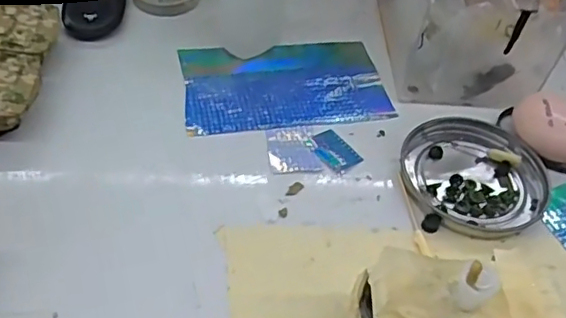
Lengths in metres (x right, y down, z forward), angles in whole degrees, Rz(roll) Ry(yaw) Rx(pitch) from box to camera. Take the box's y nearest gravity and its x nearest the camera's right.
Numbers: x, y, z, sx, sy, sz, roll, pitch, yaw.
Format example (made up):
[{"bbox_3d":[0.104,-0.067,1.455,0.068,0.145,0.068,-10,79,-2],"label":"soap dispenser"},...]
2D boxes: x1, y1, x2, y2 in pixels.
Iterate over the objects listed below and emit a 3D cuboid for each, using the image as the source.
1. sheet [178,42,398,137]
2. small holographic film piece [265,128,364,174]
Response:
[{"bbox_3d":[0.001,-0.047,0.365,0.121,0.004,0.073,-6,49,-10],"label":"sheet"},{"bbox_3d":[0.017,-0.006,0.328,0.049,0.004,0.032,-4,49,-9],"label":"small holographic film piece"}]

